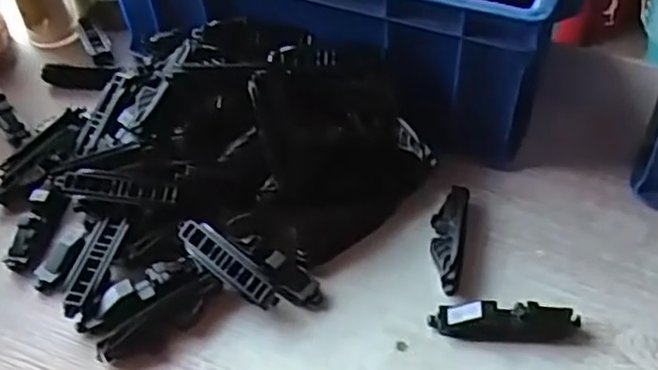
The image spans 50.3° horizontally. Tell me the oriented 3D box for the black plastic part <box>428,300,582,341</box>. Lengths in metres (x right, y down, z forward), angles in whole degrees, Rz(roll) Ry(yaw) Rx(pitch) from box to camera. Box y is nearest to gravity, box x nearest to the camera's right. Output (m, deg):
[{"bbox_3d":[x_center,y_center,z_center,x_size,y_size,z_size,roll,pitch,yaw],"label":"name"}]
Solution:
[{"bbox_3d":[0.099,0.077,0.395,0.080,0.018,0.018,2,48,7],"label":"black plastic part"}]

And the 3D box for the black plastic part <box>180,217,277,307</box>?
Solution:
[{"bbox_3d":[-0.061,0.044,0.419,0.076,0.008,0.019,32,57,29],"label":"black plastic part"}]

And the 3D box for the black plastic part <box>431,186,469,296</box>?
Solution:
[{"bbox_3d":[0.074,0.034,0.437,0.021,0.019,0.076,6,48,10],"label":"black plastic part"}]

